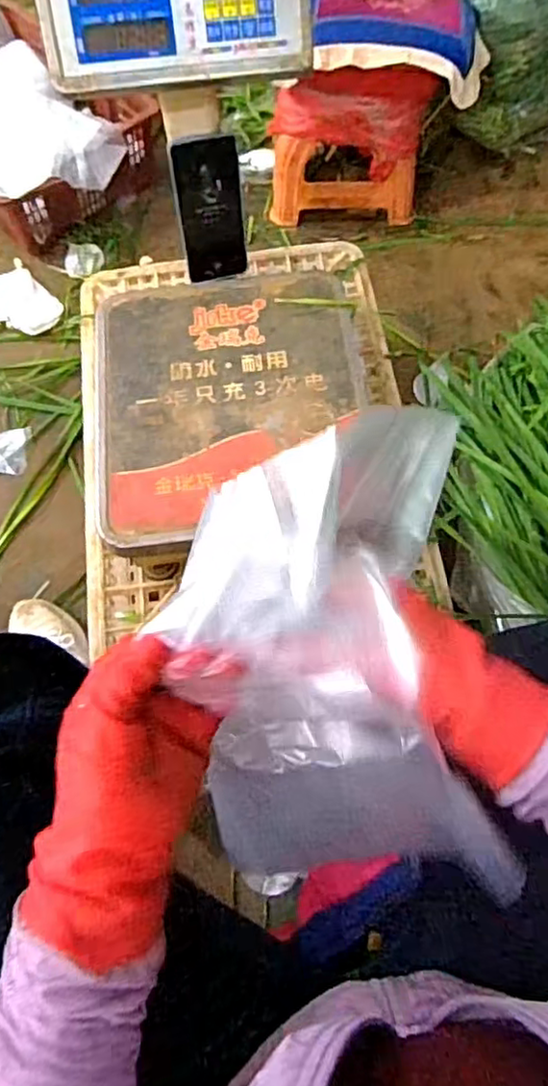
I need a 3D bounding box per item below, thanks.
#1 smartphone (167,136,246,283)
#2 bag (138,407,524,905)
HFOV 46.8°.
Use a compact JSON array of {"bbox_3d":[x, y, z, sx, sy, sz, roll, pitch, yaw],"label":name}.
[{"bbox_3d":[-0.073,-0.392,0.749,0.076,0.157,0.009,-12,47,-6],"label":"smartphone"},{"bbox_3d":[0.036,0.085,0.387,0.171,0.111,0.313,-2,103,1],"label":"bag"}]

